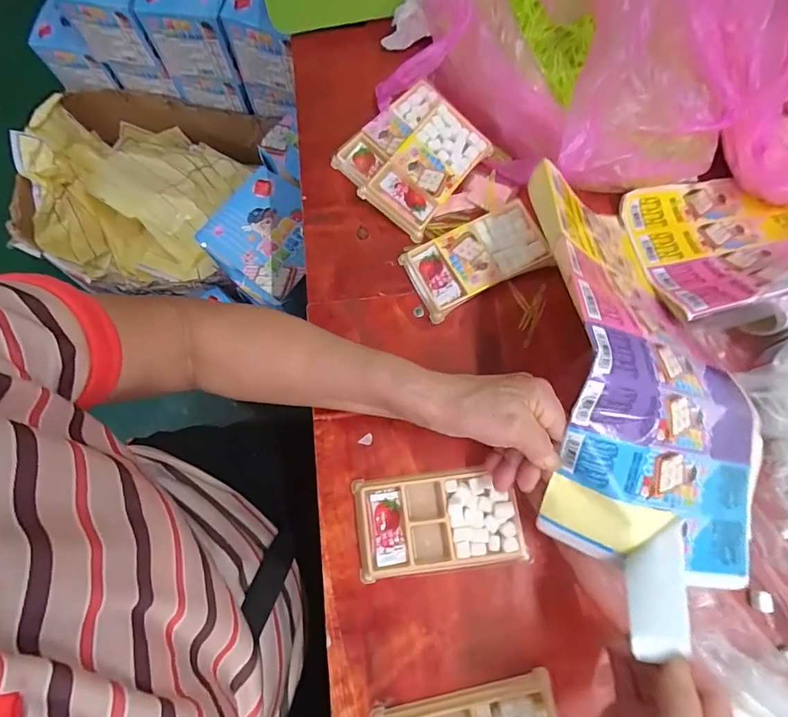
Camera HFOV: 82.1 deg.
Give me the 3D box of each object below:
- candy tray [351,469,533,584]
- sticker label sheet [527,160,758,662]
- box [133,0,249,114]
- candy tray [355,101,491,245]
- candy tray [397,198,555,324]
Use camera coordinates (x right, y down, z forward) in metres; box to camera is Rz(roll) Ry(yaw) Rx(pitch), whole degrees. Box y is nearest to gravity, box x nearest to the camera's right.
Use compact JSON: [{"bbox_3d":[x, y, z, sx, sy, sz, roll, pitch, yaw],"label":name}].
[{"bbox_3d":[0.036,0.137,0.379,0.133,0.015,0.077,-6,73,-1],"label":"candy tray"},{"bbox_3d":[0.198,0.016,0.339,0.163,0.089,0.344,1,73,1],"label":"sticker label sheet"},{"bbox_3d":[-0.361,-0.636,0.887,0.161,0.212,0.175,11,74,4],"label":"box"},{"bbox_3d":[0.036,-0.193,0.462,0.072,0.014,0.132,39,80,-5],"label":"candy tray"},{"bbox_3d":[0.081,-0.098,0.445,0.133,0.016,0.073,-26,75,-7],"label":"candy tray"}]

